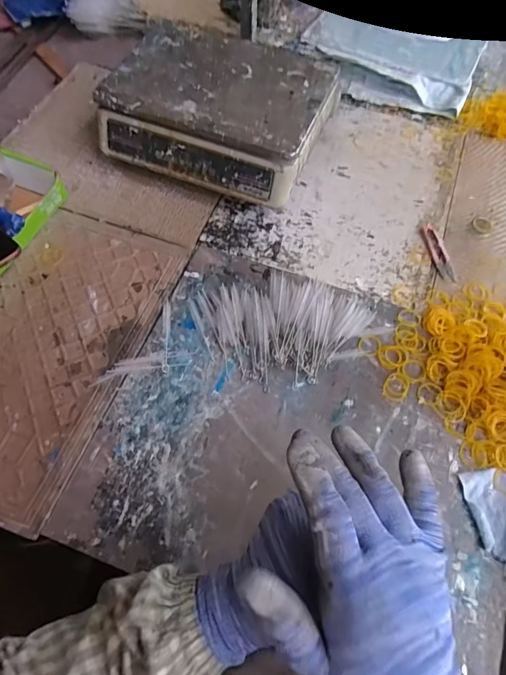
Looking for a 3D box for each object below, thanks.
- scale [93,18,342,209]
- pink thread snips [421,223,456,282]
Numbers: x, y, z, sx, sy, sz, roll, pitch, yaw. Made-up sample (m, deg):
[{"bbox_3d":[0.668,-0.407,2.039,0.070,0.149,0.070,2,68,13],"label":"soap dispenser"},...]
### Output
[{"bbox_3d":[-0.048,-0.336,0.639,0.293,0.115,0.231,20,63,9],"label":"scale"},{"bbox_3d":[0.268,-0.127,0.611,0.025,0.005,0.102,-5,60,-4],"label":"pink thread snips"}]

